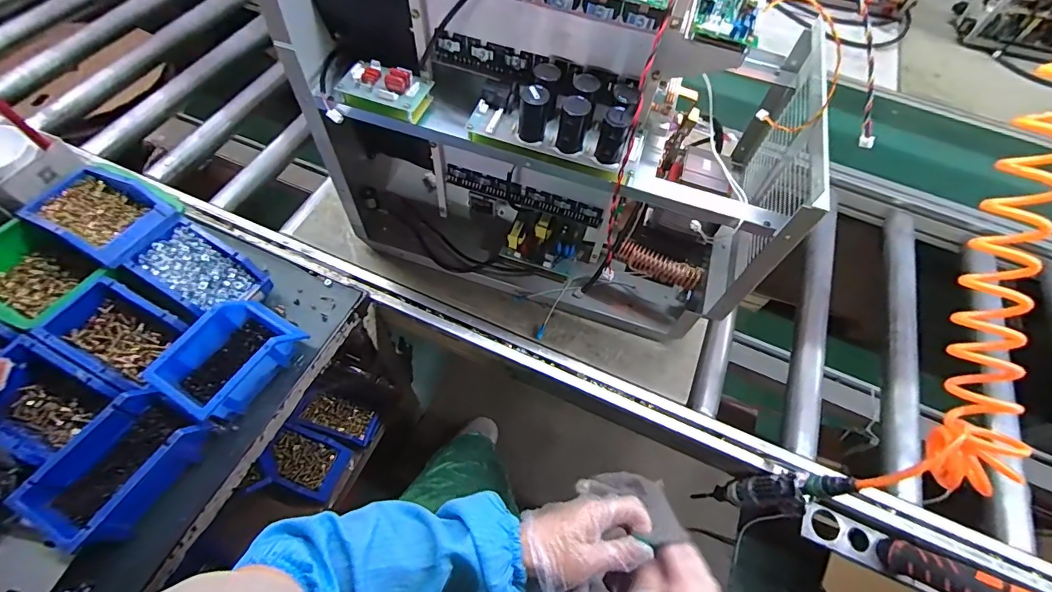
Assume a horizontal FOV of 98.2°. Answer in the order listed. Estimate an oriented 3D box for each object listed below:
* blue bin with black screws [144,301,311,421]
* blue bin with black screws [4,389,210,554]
[{"bbox_3d":[-0.389,0.081,0.601,0.104,0.067,0.155,30,62,12],"label":"blue bin with black screws"},{"bbox_3d":[-0.476,0.201,0.530,0.108,0.068,0.172,27,62,11],"label":"blue bin with black screws"}]

